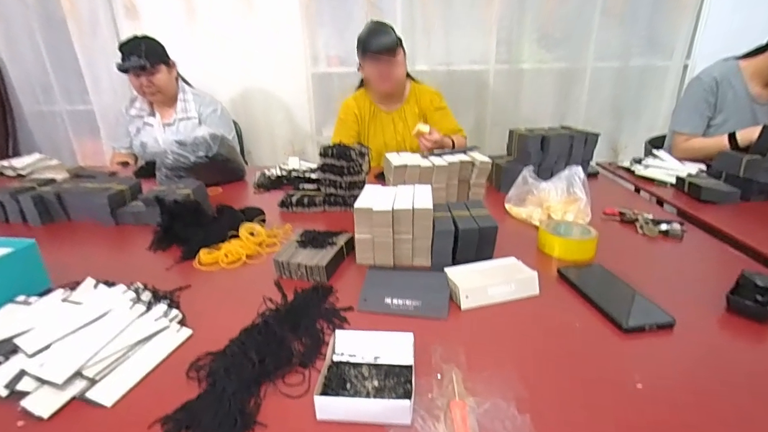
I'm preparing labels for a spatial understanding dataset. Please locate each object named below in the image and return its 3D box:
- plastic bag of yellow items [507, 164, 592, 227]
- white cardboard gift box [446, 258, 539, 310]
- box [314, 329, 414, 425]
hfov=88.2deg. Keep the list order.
[{"bbox_3d":[0.351,-0.042,0.849,0.163,0.102,0.090,5,22,14],"label":"plastic bag of yellow items"},{"bbox_3d":[0.162,0.097,0.610,0.131,0.033,0.083,-5,22,-12],"label":"white cardboard gift box"},{"bbox_3d":[-0.018,0.174,0.440,0.101,0.026,0.110,1,22,5],"label":"box"}]

